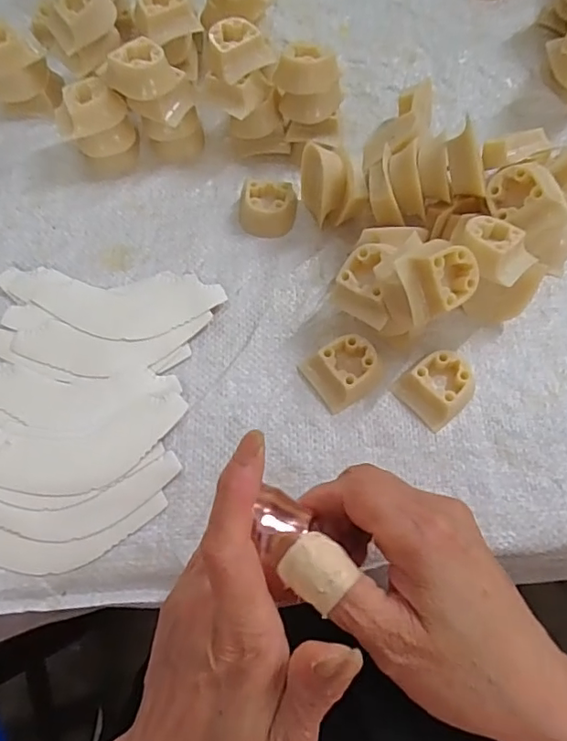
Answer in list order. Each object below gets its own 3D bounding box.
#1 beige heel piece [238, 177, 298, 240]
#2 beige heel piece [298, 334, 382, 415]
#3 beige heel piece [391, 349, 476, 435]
[{"bbox_3d":[-0.011,-0.110,0.367,0.036,0.018,0.036,9,68,3],"label":"beige heel piece"},{"bbox_3d":[0.036,-0.001,0.324,0.042,0.016,0.035,-34,72,-14],"label":"beige heel piece"},{"bbox_3d":[0.092,0.010,0.321,0.039,0.017,0.035,-37,73,-14],"label":"beige heel piece"}]

